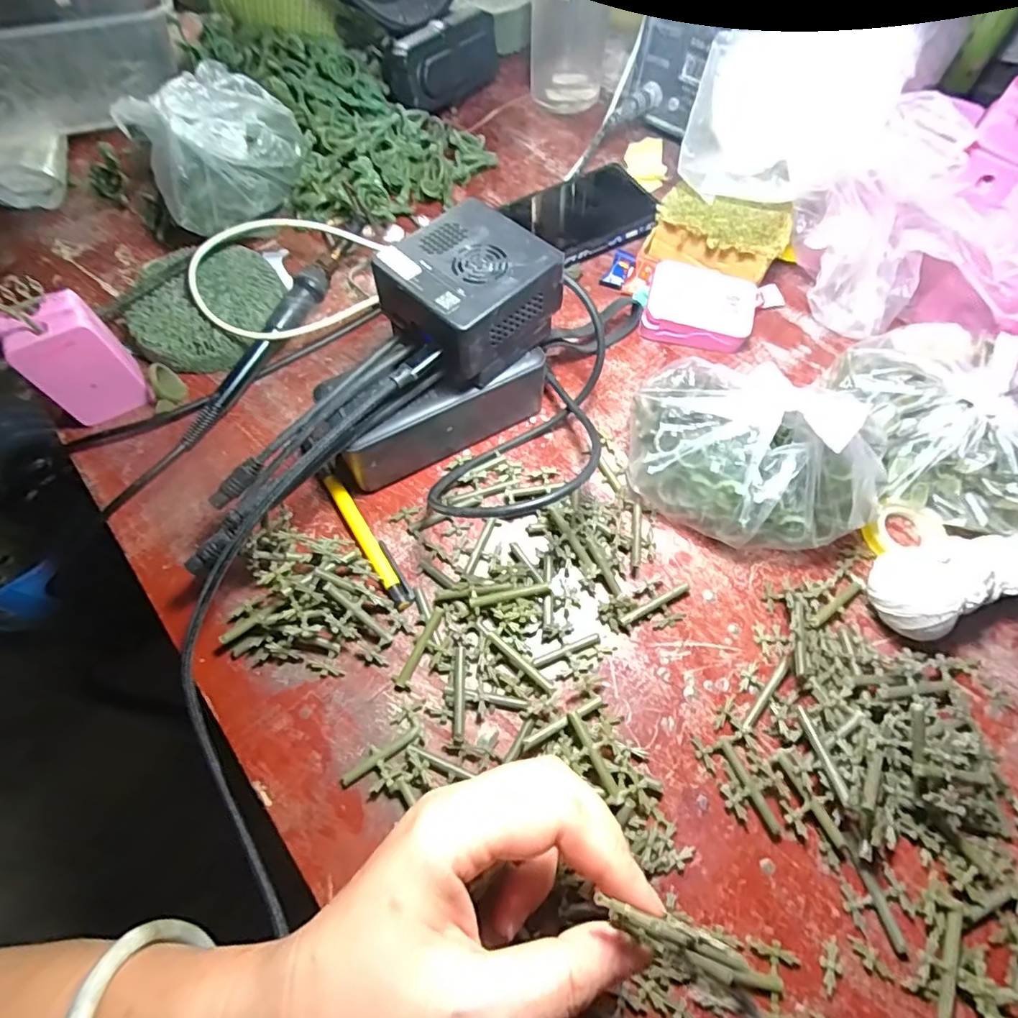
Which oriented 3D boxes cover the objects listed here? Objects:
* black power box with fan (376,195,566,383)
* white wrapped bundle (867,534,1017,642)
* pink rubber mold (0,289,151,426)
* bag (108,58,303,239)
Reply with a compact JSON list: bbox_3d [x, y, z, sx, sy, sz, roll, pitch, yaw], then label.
[{"bbox_3d":[-0.022,-0.121,0.310,0.078,0.046,0.074,-41,70,-17],"label":"black power box with fan"},{"bbox_3d":[0.269,0.031,0.293,0.166,0.041,0.049,-12,64,-5],"label":"white wrapped bundle"},{"bbox_3d":[-0.260,-0.087,0.336,0.033,0.076,0.051,39,71,18],"label":"pink rubber mold"},{"bbox_3d":[-0.208,-0.271,0.390,0.108,0.071,0.116,-21,66,-9],"label":"bag"}]

